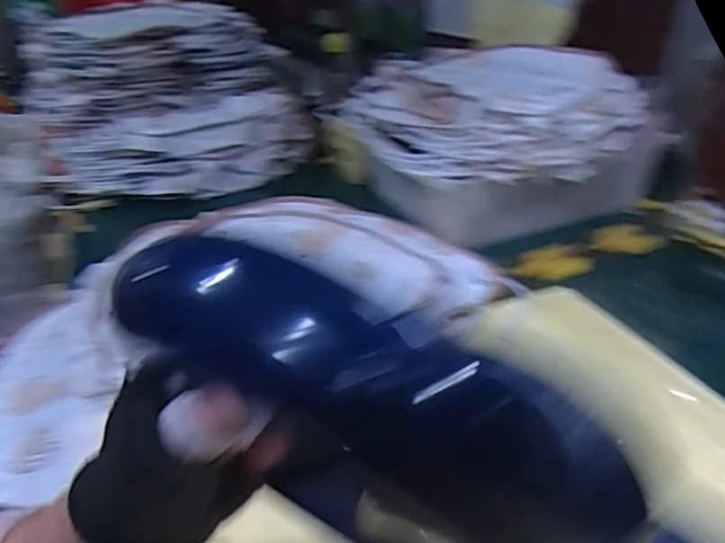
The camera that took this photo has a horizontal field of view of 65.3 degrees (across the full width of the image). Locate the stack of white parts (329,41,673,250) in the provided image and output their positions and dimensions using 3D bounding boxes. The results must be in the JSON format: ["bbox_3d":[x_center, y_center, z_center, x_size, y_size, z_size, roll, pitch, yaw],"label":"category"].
[{"bbox_3d":[0.215,-0.238,0.991,0.433,0.200,0.431,-9,33,-12],"label":"stack of white parts"}]

